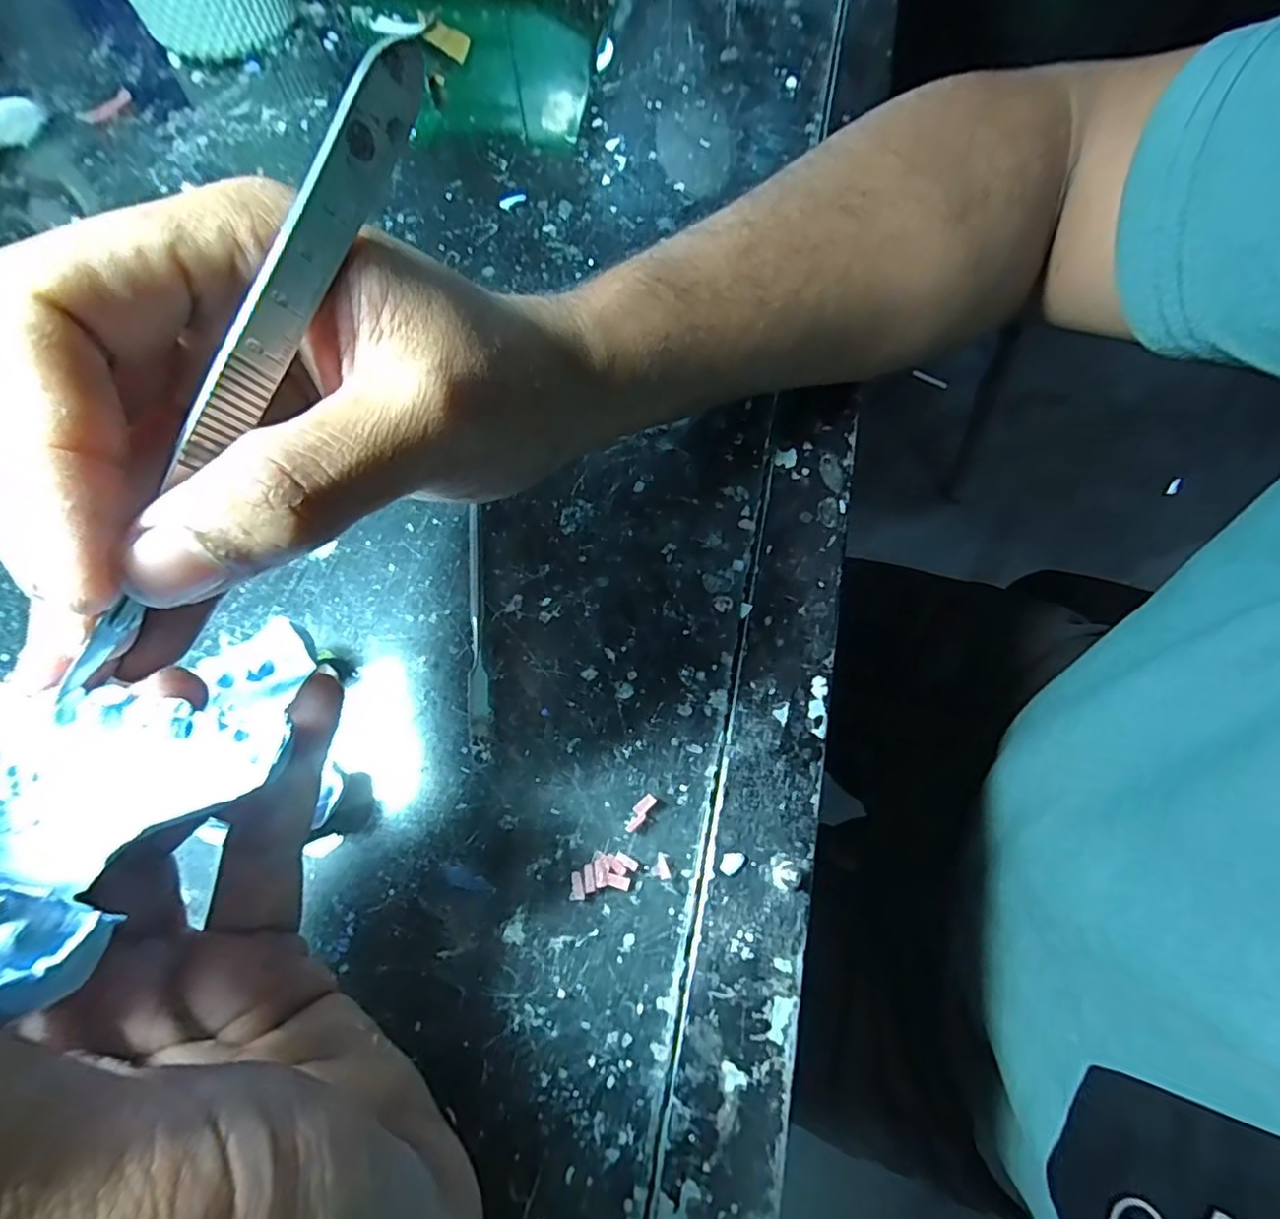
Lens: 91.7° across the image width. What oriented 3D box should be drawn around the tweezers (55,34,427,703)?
[{"bbox_3d":[-0.074,-0.048,0.119,0.006,0.012,0.138,25,88,11],"label":"tweezers"}]

